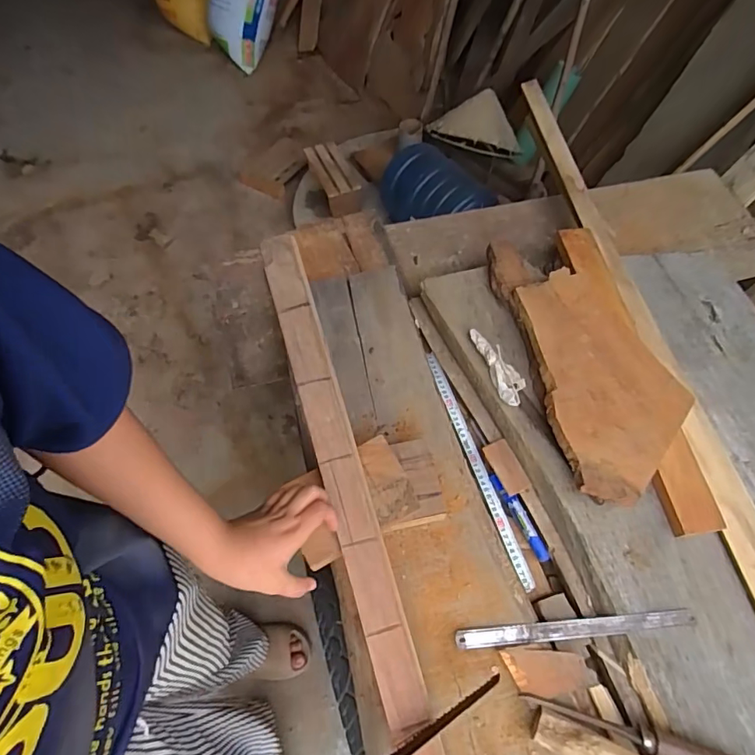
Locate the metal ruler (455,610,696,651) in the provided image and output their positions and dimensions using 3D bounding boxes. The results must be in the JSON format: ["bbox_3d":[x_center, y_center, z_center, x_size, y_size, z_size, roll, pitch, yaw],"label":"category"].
[{"bbox_3d":[0.247,0.312,0.592,0.298,0.006,0.023,-3,50,-4],"label":"metal ruler"}]

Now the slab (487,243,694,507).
[{"bbox_3d":[0.332,-0.049,0.749,0.213,0.036,0.469,-10,59,-6],"label":"slab"}]

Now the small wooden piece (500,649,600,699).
[{"bbox_3d":[0.203,0.348,0.561,0.107,0.011,0.046,2,59,1],"label":"small wooden piece"}]

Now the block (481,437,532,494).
[{"bbox_3d":[0.187,0.131,0.698,0.037,0.019,0.079,-27,66,7],"label":"block"}]

